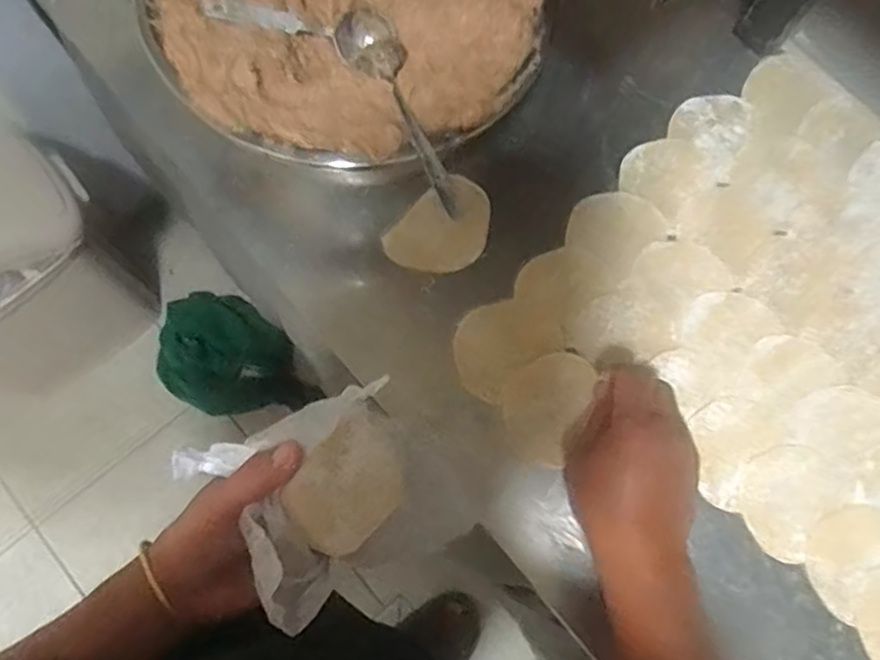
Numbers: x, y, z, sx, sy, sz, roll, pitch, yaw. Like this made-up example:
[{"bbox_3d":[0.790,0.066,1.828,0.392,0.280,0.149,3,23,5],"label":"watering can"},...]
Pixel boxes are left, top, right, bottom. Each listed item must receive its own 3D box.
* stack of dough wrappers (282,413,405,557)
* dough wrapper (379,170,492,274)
[{"bbox_3d":[-0.059,0.102,0.430,0.085,0.009,0.074,-47,113,-38],"label":"stack of dough wrappers"},{"bbox_3d":[0.005,-0.081,0.537,0.064,0.011,0.093,40,78,8],"label":"dough wrapper"}]

